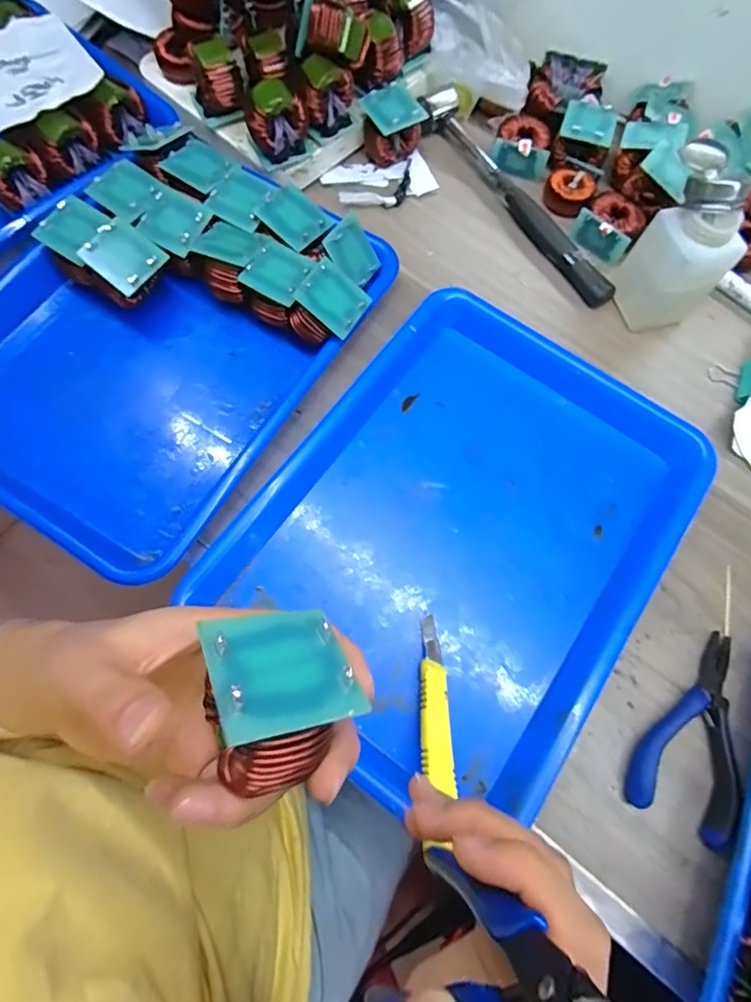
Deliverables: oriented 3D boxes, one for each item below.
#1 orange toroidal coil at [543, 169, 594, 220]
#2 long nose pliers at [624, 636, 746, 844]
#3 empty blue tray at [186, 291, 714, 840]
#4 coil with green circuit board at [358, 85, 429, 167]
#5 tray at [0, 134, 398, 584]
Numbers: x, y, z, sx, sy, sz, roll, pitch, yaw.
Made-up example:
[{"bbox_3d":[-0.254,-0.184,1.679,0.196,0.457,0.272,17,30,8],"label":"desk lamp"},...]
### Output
[{"bbox_3d":[0.177,-0.285,0.460,0.041,0.018,0.048,30,75,7],"label":"orange toroidal coil"},{"bbox_3d":[0.210,0.145,0.319,0.056,0.020,0.123,32,76,7],"label":"long nose pliers"},{"bbox_3d":[0.065,0.013,0.358,0.253,0.038,0.315,36,76,8],"label":"empty blue tray"},{"bbox_3d":[0.016,-0.341,0.453,0.053,0.045,0.054,-16,75,-6],"label":"coil with green circuit board"},{"bbox_3d":[-0.166,-0.122,0.374,0.244,0.050,0.309,31,76,7],"label":"tray"}]

